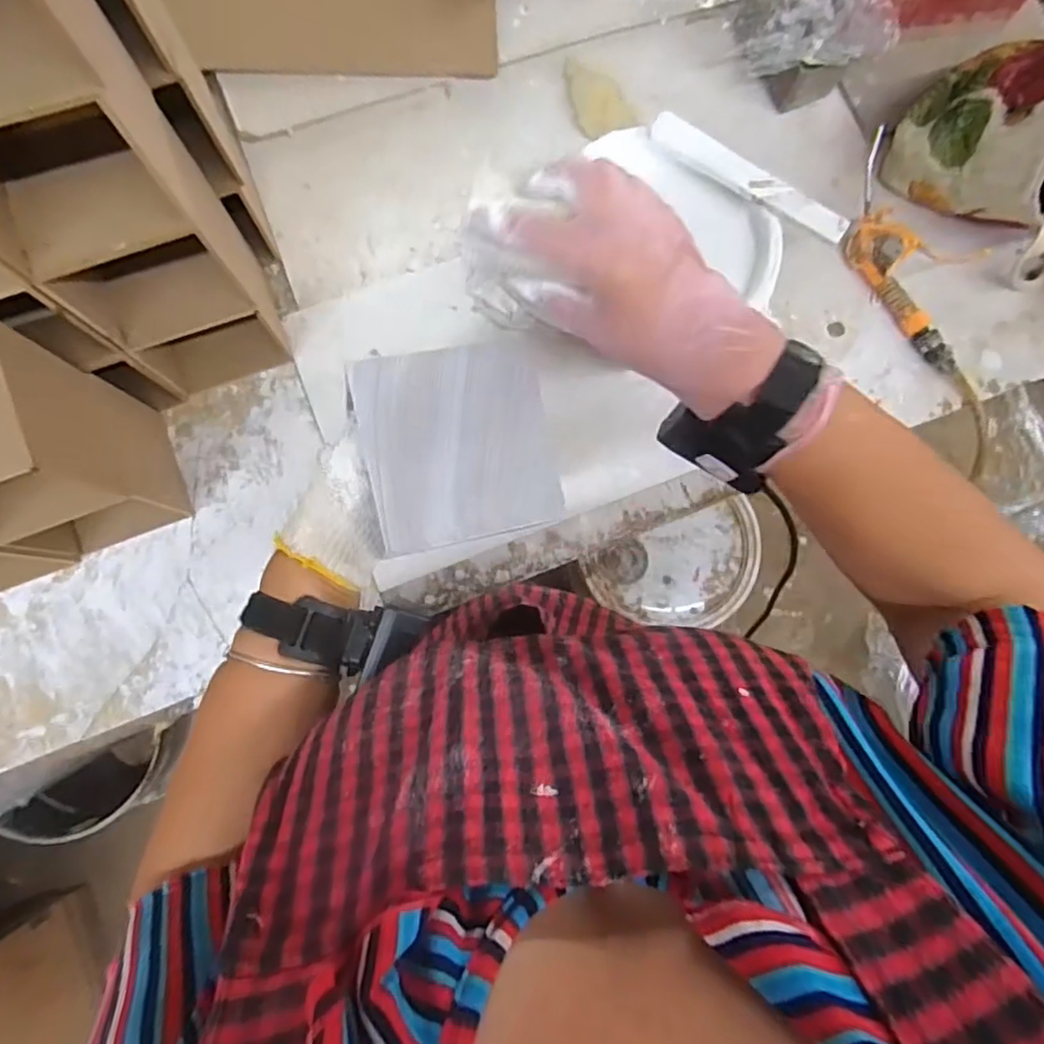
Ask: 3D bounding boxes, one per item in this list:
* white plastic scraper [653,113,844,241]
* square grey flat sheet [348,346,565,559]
[{"bbox_3d":[0.212,-0.322,0.587,0.201,0.007,0.027,32,97,1],"label":"white plastic scraper"},{"bbox_3d":[-0.035,-0.044,0.358,0.107,0.004,0.109,-12,90,-16],"label":"square grey flat sheet"}]

